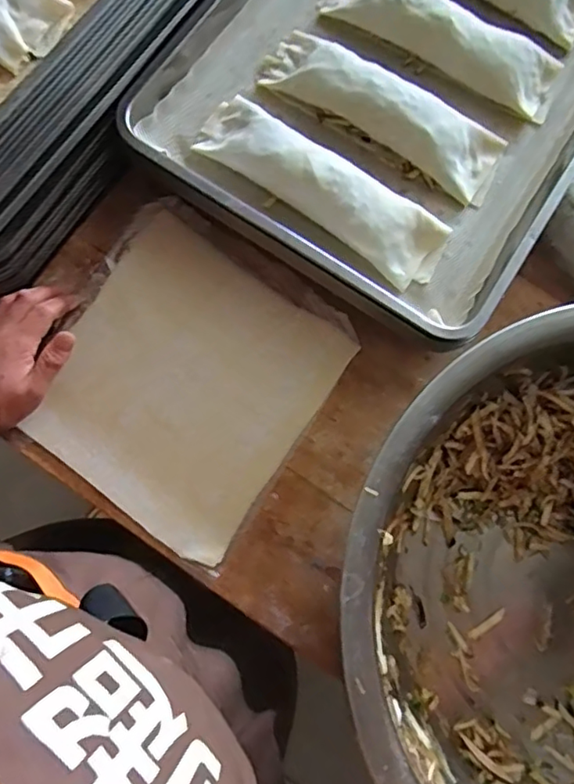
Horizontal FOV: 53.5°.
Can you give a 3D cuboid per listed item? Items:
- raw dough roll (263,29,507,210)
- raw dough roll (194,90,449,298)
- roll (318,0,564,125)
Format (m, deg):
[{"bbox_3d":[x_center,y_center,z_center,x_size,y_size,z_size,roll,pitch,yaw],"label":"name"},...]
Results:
[{"bbox_3d":[0.096,-0.290,0.576,0.265,0.043,0.079,30,78,5],"label":"raw dough roll"},{"bbox_3d":[0.033,-0.203,0.553,0.271,0.039,0.079,35,79,6],"label":"raw dough roll"},{"bbox_3d":[0.163,-0.378,0.598,0.263,0.042,0.087,23,78,4],"label":"roll"}]

